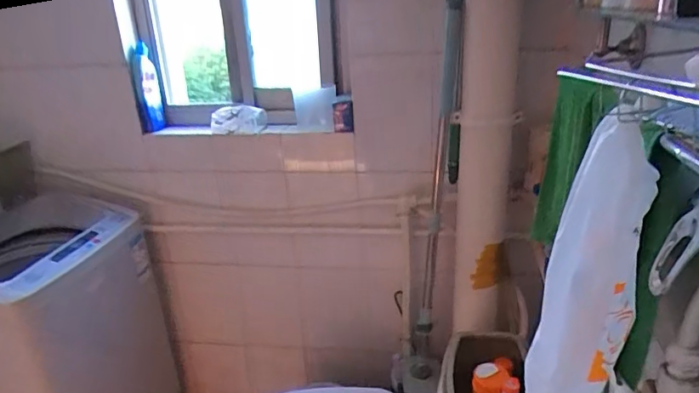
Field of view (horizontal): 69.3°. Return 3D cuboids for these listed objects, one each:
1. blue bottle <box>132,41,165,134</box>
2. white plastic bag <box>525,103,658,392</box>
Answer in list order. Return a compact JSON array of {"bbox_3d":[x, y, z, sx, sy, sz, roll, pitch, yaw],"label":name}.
[{"bbox_3d":[-0.555,-0.293,1.387,0.063,0.233,0.054,-12,24,-20],"label":"blue bottle"},{"bbox_3d":[0.207,0.063,0.427,0.122,0.248,0.058,-14,25,-25],"label":"white plastic bag"}]

